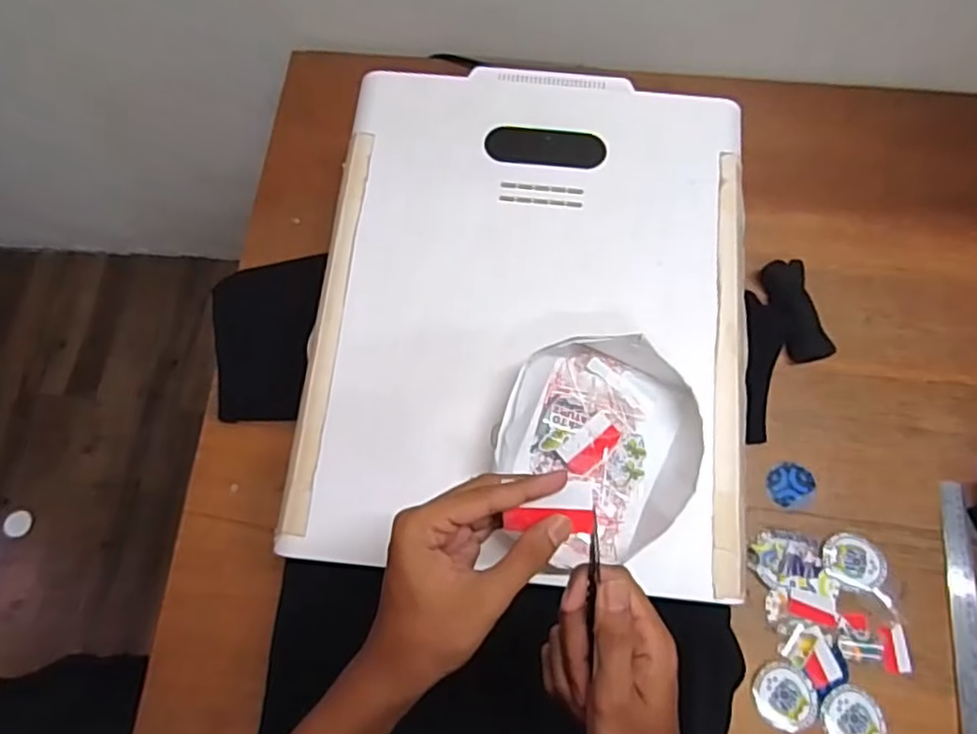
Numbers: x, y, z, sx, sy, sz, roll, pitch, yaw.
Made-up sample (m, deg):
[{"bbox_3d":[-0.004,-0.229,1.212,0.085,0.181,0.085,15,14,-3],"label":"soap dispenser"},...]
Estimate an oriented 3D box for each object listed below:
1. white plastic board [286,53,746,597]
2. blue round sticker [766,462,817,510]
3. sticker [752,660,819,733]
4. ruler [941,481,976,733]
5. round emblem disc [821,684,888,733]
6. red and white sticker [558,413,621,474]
[{"bbox_3d":[0.041,-0.066,0.618,0.400,0.028,0.500,5,73,1],"label":"white plastic board"},{"bbox_3d":[0.342,0.133,0.736,0.053,0.004,0.051,-1,72,2],"label":"blue round sticker"},{"bbox_3d":[0.304,0.337,0.665,0.066,0.006,0.061,0,72,0],"label":"sticker"},{"bbox_3d":[0.499,0.286,0.679,0.031,0.010,0.324,5,72,6],"label":"ruler"},{"bbox_3d":[0.370,0.358,0.657,0.056,0.011,0.067,-35,76,-11],"label":"round emblem disc"},{"bbox_3d":[0.088,0.066,0.564,0.058,0.008,0.030,-40,92,-14],"label":"red and white sticker"}]

